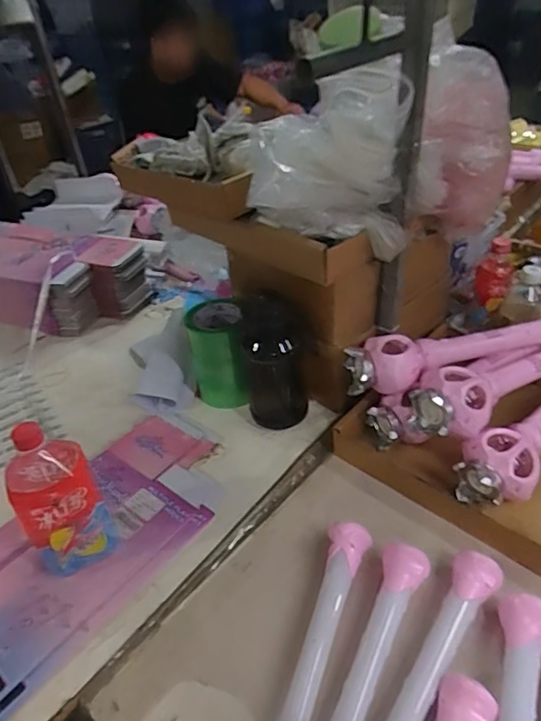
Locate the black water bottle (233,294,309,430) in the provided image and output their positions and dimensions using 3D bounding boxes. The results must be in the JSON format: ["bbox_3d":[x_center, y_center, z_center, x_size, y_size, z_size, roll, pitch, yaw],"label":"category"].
[{"bbox_3d":[0.004,0.003,0.793,0.092,0.226,0.068,-8,38,-1],"label":"black water bottle"}]

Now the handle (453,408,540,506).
[{"bbox_3d":[0.405,0.088,0.750,0.365,0.081,0.092,-31,44,-28],"label":"handle"}]

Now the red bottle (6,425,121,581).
[{"bbox_3d":[-0.251,0.162,0.602,0.090,0.216,0.079,-24,41,-21],"label":"red bottle"}]

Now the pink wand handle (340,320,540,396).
[{"bbox_3d":[0.298,-0.017,0.771,0.369,0.067,0.078,-11,38,-5],"label":"pink wand handle"}]

